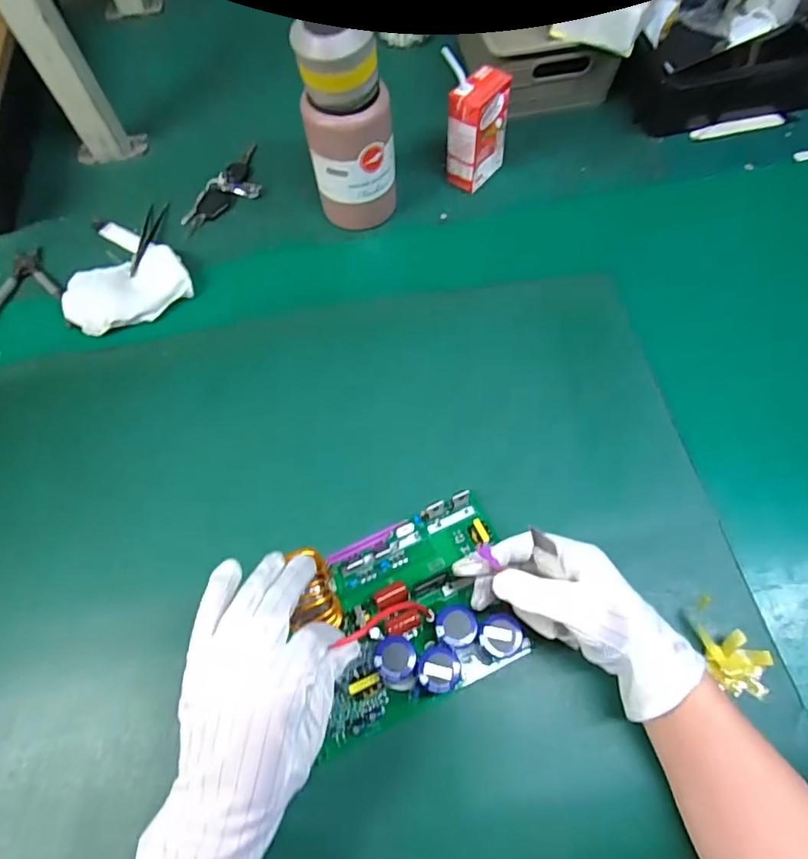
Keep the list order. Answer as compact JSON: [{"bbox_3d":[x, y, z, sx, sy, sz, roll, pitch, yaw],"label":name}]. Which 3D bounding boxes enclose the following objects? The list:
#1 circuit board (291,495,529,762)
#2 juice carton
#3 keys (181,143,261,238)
[{"bbox_3d":[0.001,0.134,0.401,0.183,0.061,0.134,-24,65,-9],"label":"circuit board"},{"bbox_3d":[0.080,-0.344,0.589,0.044,0.141,0.071,38,72,19],"label":"juice carton"},{"bbox_3d":[-0.210,-0.297,0.650,0.060,0.017,0.150,26,68,14],"label":"keys"}]

